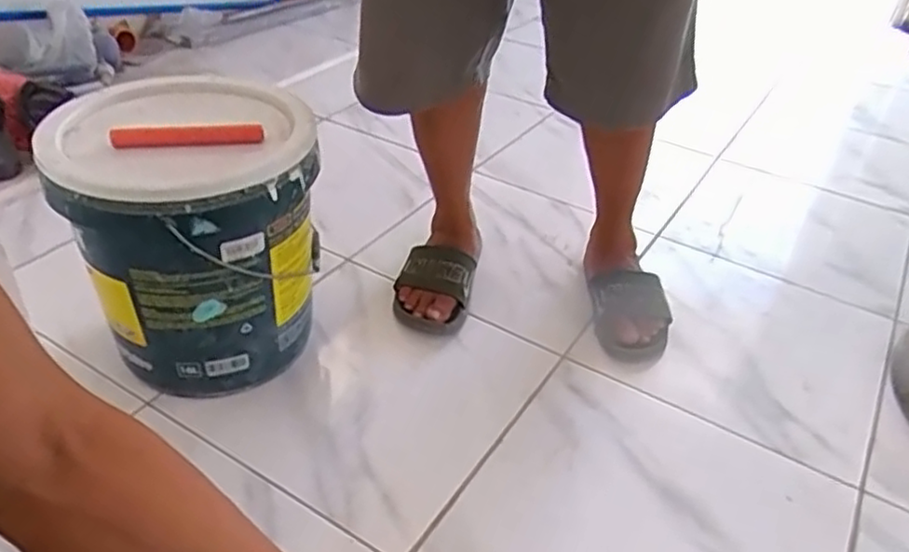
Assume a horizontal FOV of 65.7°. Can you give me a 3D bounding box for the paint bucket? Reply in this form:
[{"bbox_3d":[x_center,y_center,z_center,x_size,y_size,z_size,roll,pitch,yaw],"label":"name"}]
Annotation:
[{"bbox_3d":[-0.328,-0.053,0.916,0.284,0.310,0.295,2,38,-2],"label":"paint bucket"}]

